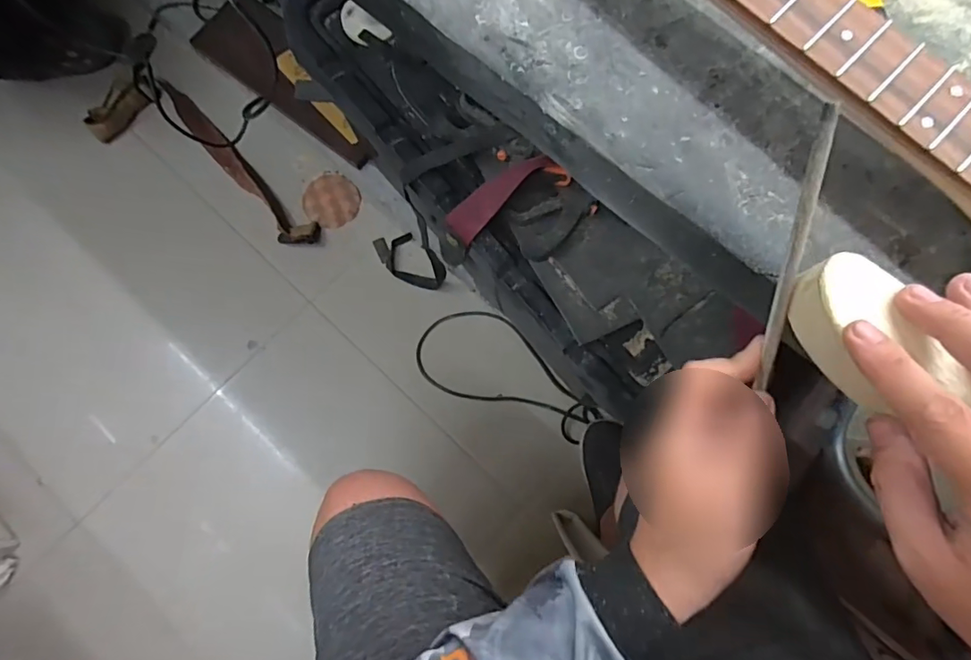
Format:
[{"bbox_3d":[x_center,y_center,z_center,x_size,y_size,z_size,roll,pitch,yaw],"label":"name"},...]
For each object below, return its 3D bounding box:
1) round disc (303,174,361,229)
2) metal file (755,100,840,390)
[{"bbox_3d":[-0.339,-0.284,1.139,0.124,0.013,0.115,0,76,0],"label":"round disc"},{"bbox_3d":[0.169,-0.041,0.282,0.008,0.007,0.150,2,112,0],"label":"metal file"}]

